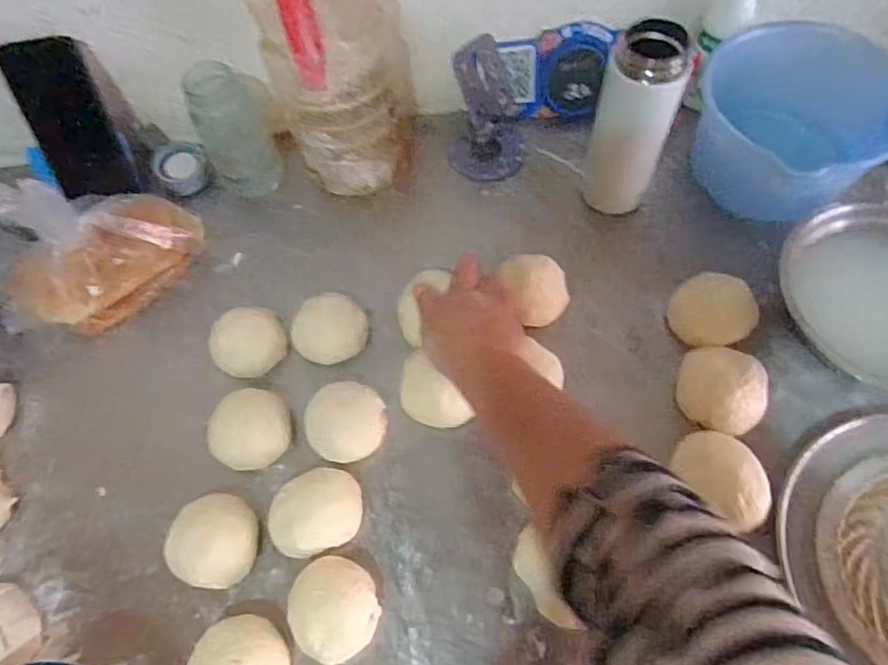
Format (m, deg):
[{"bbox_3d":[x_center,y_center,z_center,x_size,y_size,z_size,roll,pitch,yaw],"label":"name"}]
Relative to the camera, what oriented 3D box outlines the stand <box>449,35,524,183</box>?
[{"bbox_3d":[0.046,-0.241,0.616,0.080,0.133,0.099,1,62,4],"label":"stand"}]

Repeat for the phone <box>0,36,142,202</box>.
[{"bbox_3d":[-0.384,-0.216,0.601,0.076,0.156,0.014,-16,36,-13],"label":"phone"}]

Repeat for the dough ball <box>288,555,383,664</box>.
[{"bbox_3d":[-0.082,0.204,0.434,0.068,0.032,0.061,37,70,20],"label":"dough ball"}]

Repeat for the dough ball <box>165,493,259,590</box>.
[{"bbox_3d":[-0.179,0.163,0.457,0.061,0.039,0.068,2,62,4],"label":"dough ball"}]

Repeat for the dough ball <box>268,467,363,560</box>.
[{"bbox_3d":[-0.101,0.140,0.456,0.070,0.030,0.057,-15,62,-5],"label":"dough ball"}]

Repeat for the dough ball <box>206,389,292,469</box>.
[{"bbox_3d":[-0.161,0.085,0.494,0.051,0.056,0.063,23,66,15],"label":"dough ball"}]

